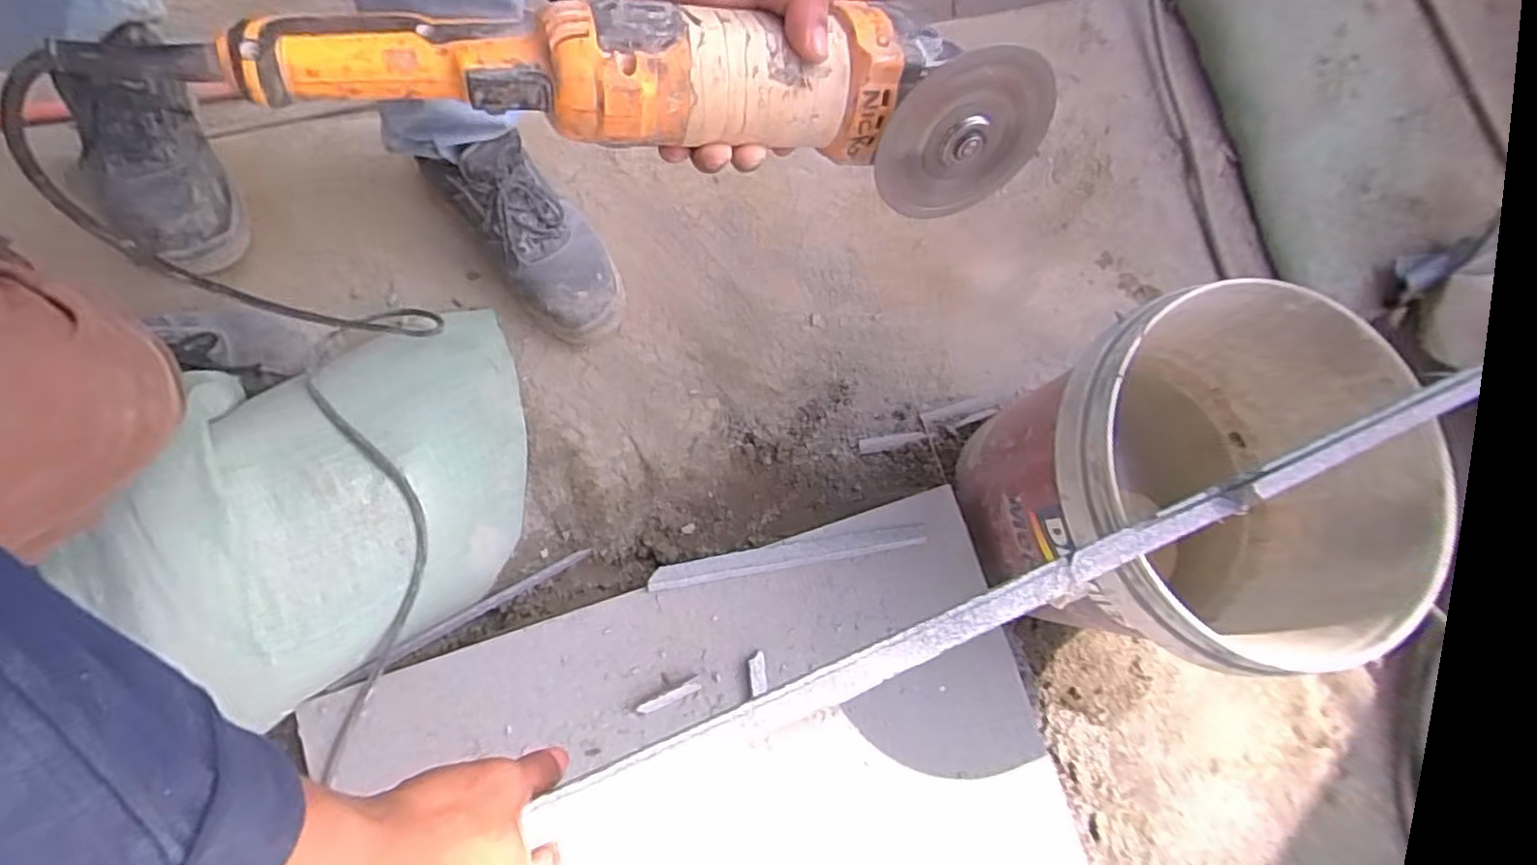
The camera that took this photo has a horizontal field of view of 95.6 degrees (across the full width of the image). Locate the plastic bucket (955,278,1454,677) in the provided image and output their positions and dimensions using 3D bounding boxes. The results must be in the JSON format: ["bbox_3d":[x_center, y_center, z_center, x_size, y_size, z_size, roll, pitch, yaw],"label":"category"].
[{"bbox_3d":[0.370,0.059,0.654,0.304,0.321,0.288,0,75,-1],"label":"plastic bucket"}]

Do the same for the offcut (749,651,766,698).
[{"bbox_3d":[-0.010,0.214,0.617,0.014,0.004,0.035,-3,67,-7],"label":"offcut"}]

